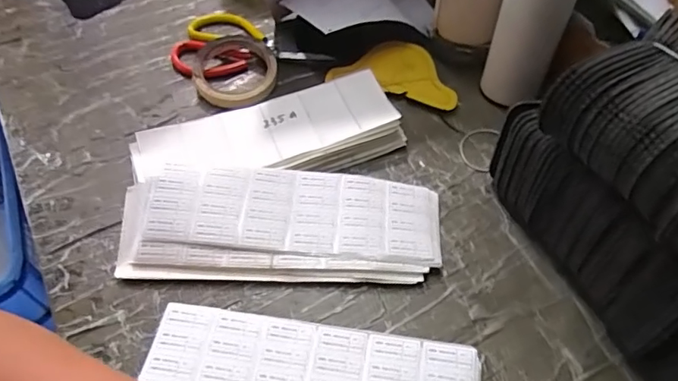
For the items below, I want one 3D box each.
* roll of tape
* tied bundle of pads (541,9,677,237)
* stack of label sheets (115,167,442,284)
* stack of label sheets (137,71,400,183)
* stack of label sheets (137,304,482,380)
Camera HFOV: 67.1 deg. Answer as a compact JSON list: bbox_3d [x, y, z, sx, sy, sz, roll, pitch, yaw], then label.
[{"bbox_3d":[-0.118,-0.137,0.586,0.092,0.025,0.104,-10,55,-5],"label":"roll of tape"},{"bbox_3d":[0.234,-0.053,0.354,0.123,0.054,0.115,-24,57,-15],"label":"tied bundle of pads"},{"bbox_3d":[-0.052,0.025,0.458,0.278,0.033,0.104,1,55,2],"label":"stack of label sheets"},{"bbox_3d":[-0.070,-0.054,0.518,0.257,0.030,0.096,-18,56,-11],"label":"stack of label sheets"},{"bbox_3d":[-0.022,0.144,0.390,0.253,0.012,0.086,8,55,7],"label":"stack of label sheets"}]

